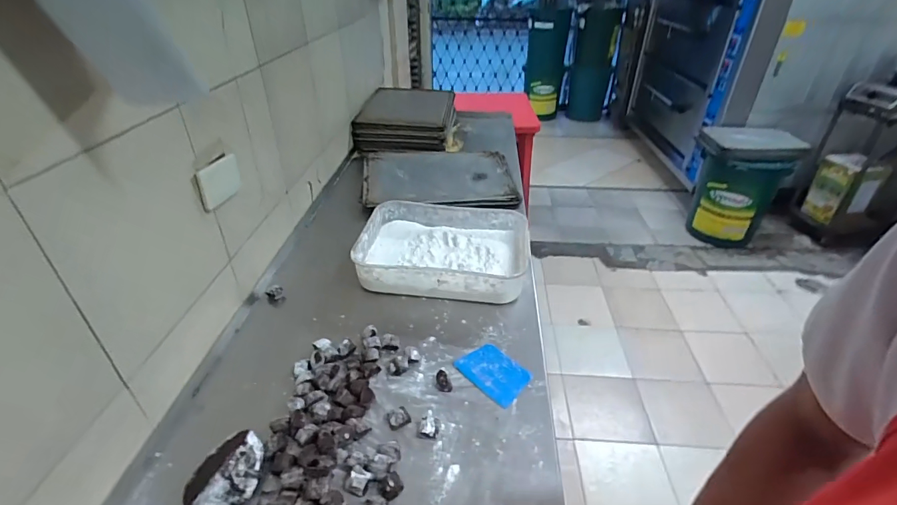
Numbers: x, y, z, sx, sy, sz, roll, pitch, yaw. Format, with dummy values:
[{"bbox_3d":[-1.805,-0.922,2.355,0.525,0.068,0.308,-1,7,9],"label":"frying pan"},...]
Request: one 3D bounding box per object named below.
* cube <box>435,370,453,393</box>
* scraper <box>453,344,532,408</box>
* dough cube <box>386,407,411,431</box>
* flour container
[{"bbox_3d":[-0.008,0.224,0.763,0.026,0.028,0.028,-6,35,-10],"label":"cube"},{"bbox_3d":[0.084,0.217,0.794,0.088,0.008,0.126,-34,47,-30],"label":"scraper"},{"bbox_3d":[-0.081,0.266,0.698,0.034,0.018,0.030,-15,38,-21],"label":"dough cube"},{"bbox_3d":[-0.009,-0.004,1.045,0.389,0.089,0.289,4,35,5],"label":"flour container"}]

